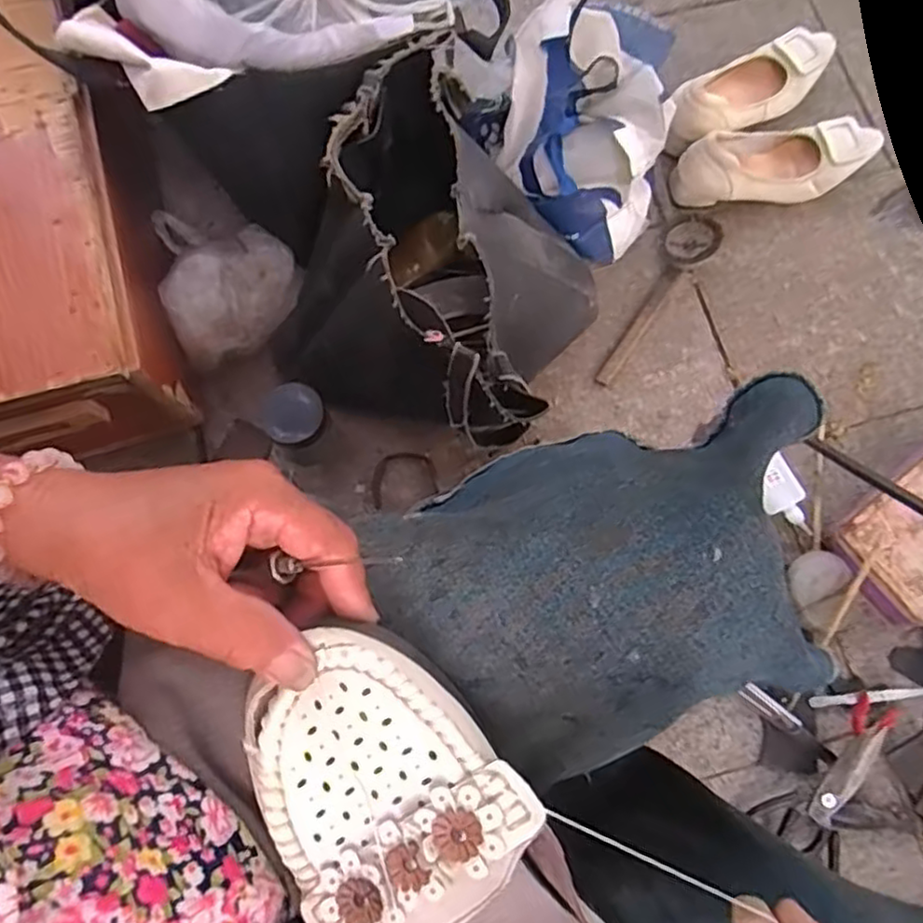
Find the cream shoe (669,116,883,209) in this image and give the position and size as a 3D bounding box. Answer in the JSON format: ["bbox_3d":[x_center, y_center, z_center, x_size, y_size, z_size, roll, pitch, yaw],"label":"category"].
[{"bbox_3d":[0.369,-0.355,0.788,0.241,0.071,0.089,-10,76,-3],"label":"cream shoe"}]

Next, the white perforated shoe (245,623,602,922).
[{"bbox_3d":[-0.001,0.169,0.250,0.089,0.046,0.224,-32,96,-8],"label":"white perforated shoe"}]

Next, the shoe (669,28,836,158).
[{"bbox_3d":[0.341,-0.449,0.807,0.253,0.063,0.089,-32,79,-8],"label":"shoe"}]

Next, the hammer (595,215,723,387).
[{"bbox_3d":[0.219,-0.185,0.768,0.052,0.033,0.229,34,78,8],"label":"hammer"}]

